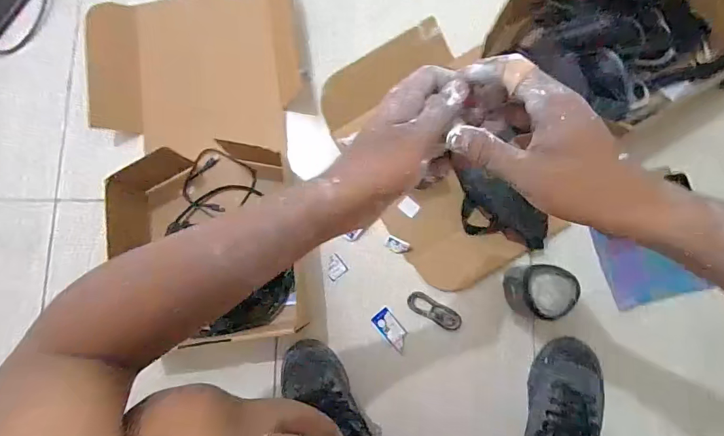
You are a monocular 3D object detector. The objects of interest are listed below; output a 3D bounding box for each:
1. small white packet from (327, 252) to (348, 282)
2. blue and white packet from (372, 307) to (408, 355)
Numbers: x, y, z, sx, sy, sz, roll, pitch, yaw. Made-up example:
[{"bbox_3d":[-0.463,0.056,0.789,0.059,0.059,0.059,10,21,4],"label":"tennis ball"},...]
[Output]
[{"bbox_3d":[-0.046,0.083,0.689,0.035,0.004,0.036,-39,96,-4],"label":"small white packet"},{"bbox_3d":[0.050,0.184,0.676,0.031,0.017,0.071,-39,81,-2],"label":"blue and white packet"}]

